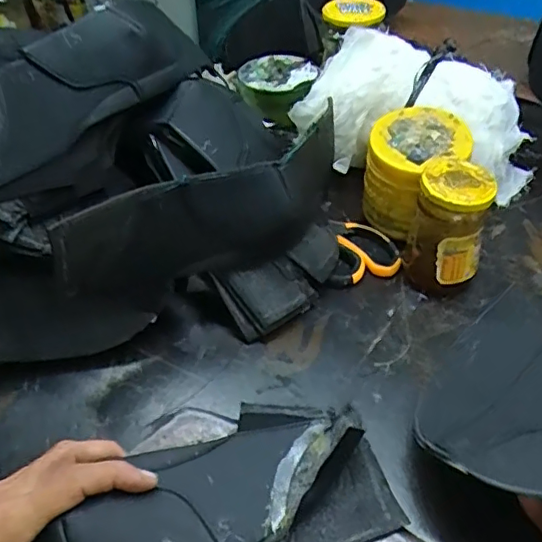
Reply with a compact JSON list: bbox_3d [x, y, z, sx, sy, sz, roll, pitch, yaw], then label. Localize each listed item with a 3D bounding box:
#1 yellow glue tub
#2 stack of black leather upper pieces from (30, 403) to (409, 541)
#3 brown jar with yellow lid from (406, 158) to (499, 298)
[{"bbox_3d":[0.140,-0.090,0.552,0.088,0.100,0.091,-1,44,1],"label":"yellow glue tub"},{"bbox_3d":[-0.033,0.134,0.338,0.206,0.052,0.099,-13,44,-19],"label":"stack of black leather upper pieces"},{"bbox_3d":[0.150,-0.035,0.486,0.060,0.104,0.054,13,46,16],"label":"brown jar with yellow lid"}]

